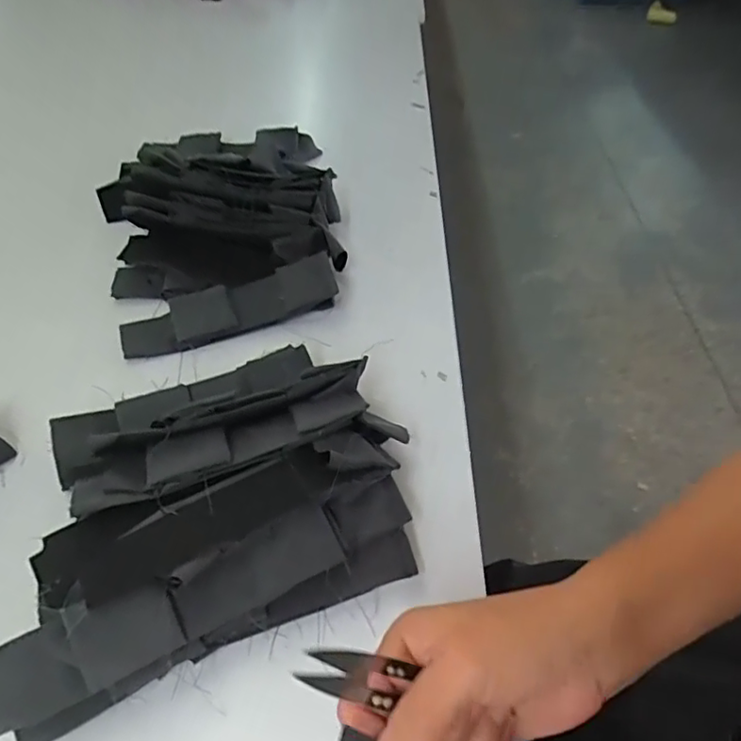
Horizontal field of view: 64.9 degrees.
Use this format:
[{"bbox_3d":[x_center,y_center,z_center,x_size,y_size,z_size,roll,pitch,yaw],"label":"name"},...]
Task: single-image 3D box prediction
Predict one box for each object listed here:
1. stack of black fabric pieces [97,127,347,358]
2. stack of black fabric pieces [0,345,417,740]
[{"bbox_3d":[-0.149,-0.138,0.579,0.239,0.066,0.251,-10,50,-9],"label":"stack of black fabric pieces"},{"bbox_3d":[-0.110,0.081,0.395,0.265,0.067,0.208,-19,52,-16],"label":"stack of black fabric pieces"}]

